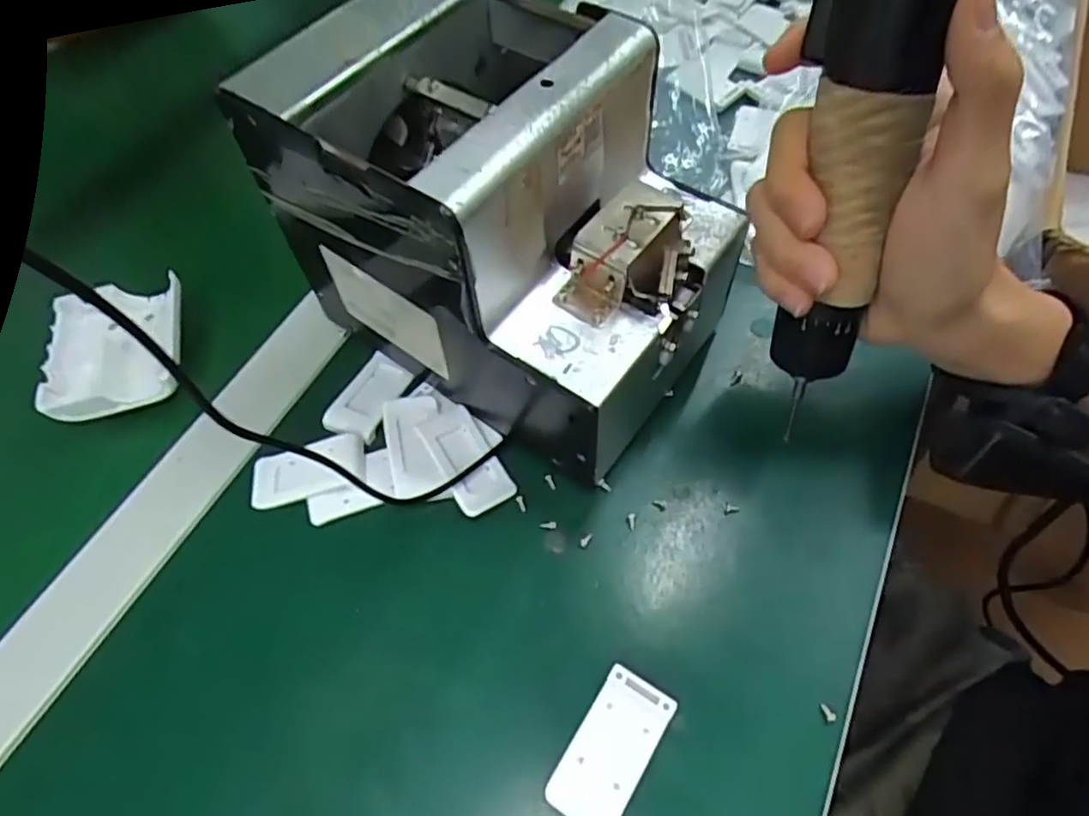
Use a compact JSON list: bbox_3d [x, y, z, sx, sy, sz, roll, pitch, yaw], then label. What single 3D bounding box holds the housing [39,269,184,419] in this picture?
[{"bbox_3d":[-0.238,-0.040,0.358,0.079,0.019,0.099,-18,59,-8],"label":"housing"}]

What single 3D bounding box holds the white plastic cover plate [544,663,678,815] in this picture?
[{"bbox_3d":[0.026,0.131,0.248,0.028,0.006,0.055,28,65,19],"label":"white plastic cover plate"}]

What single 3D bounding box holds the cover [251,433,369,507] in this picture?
[{"bbox_3d":[-0.116,0.030,0.316,0.055,0.007,0.028,-12,58,-4],"label":"cover"}]

